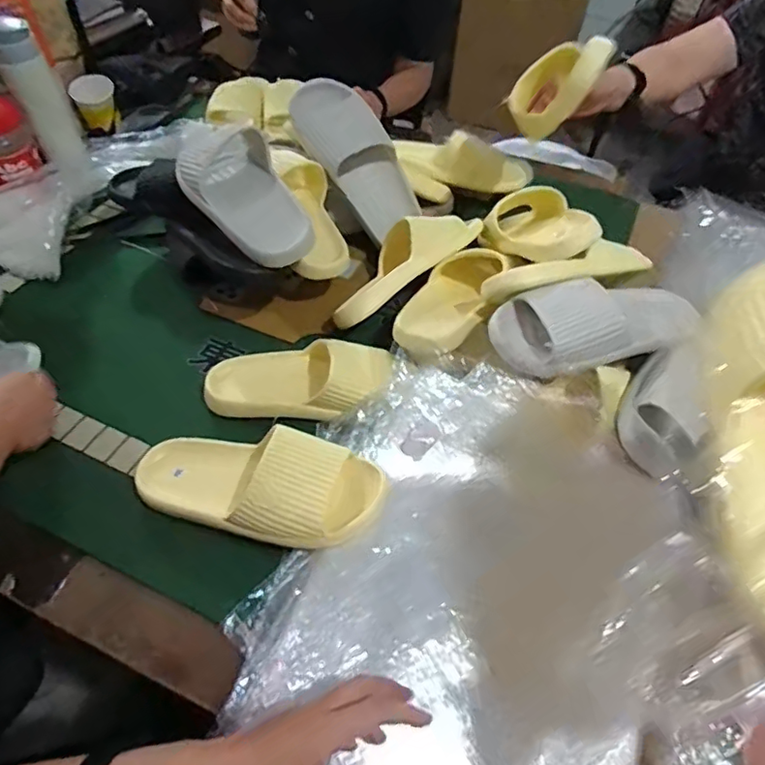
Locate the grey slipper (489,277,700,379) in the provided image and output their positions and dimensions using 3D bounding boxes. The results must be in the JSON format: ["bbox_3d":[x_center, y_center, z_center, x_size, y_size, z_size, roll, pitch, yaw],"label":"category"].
[{"bbox_3d":[0.232,-0.062,0.642,0.236,0.065,0.099,-10,53,-12],"label":"grey slipper"}]

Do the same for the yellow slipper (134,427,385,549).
[{"bbox_3d":[-0.127,0.096,0.550,0.244,0.065,0.093,3,50,16],"label":"yellow slipper"}]

